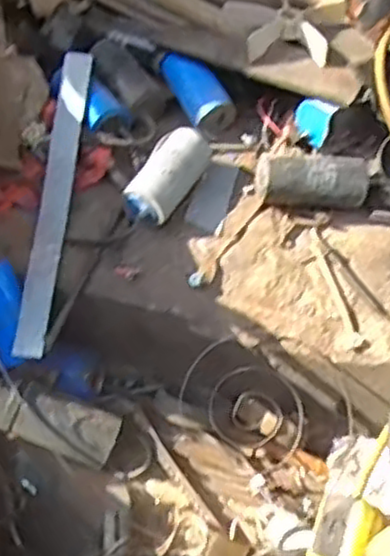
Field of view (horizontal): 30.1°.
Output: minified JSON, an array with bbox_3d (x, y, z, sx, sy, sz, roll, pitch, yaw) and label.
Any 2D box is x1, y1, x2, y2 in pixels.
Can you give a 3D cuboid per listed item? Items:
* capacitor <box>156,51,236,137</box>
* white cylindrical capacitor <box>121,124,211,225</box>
[{"bbox_3d":[0.004,-0.206,0.818,0.053,0.059,0.098,-29,69,-24],"label":"capacitor"},{"bbox_3d":[-0.026,-0.105,0.735,0.053,0.047,0.109,23,53,17],"label":"white cylindrical capacitor"}]

